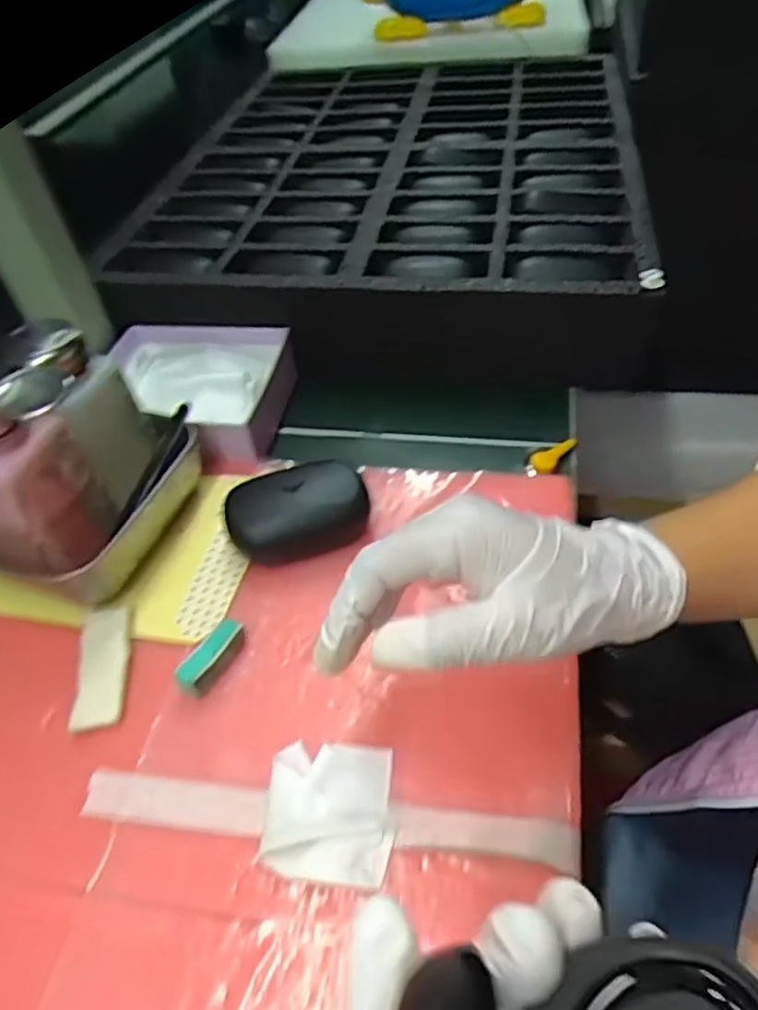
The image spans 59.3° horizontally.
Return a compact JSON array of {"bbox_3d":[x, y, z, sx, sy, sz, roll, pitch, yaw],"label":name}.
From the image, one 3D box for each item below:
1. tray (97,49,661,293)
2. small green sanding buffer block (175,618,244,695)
[{"bbox_3d":[0.015,-0.314,0.599,0.403,0.029,0.452,4,49,10],"label":"tray"},{"bbox_3d":[-0.087,0.078,0.343,0.013,0.021,0.040,22,54,24],"label":"small green sanding buffer block"}]

